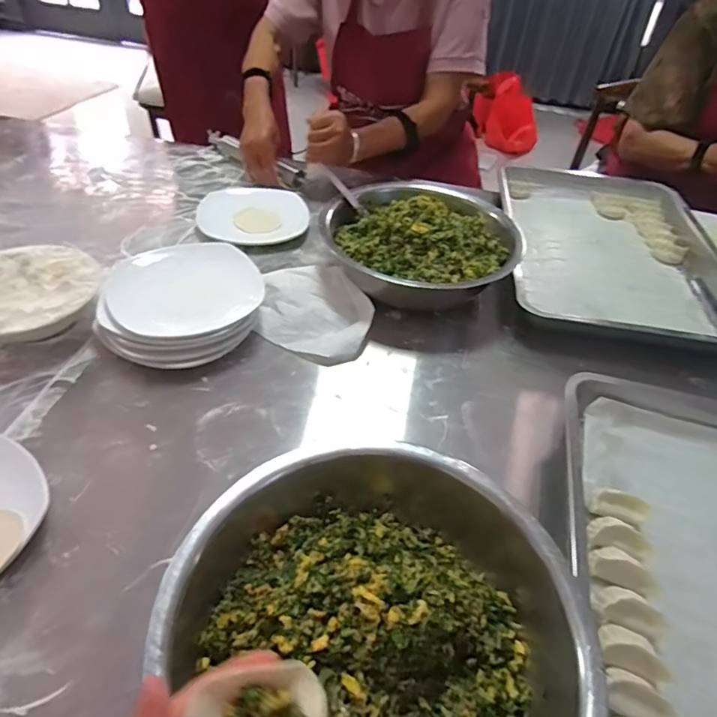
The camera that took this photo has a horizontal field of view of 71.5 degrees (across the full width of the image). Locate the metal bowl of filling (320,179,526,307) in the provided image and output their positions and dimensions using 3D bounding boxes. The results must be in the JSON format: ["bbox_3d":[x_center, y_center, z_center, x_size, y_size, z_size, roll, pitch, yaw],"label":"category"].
[{"bbox_3d":[0.085,-0.171,0.738,0.276,0.112,0.236,34,51,26],"label":"metal bowl of filling"}]

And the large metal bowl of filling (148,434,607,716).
[{"bbox_3d":[0.029,0.185,0.381,0.308,0.092,0.287,3,44,-3],"label":"large metal bowl of filling"}]

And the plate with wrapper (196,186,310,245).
[{"bbox_3d":[-0.181,-0.247,0.855,0.178,0.023,0.171,3,44,-3],"label":"plate with wrapper"}]

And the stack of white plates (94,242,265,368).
[{"bbox_3d":[-0.220,-0.064,0.617,0.152,0.083,0.183,35,52,27],"label":"stack of white plates"}]

